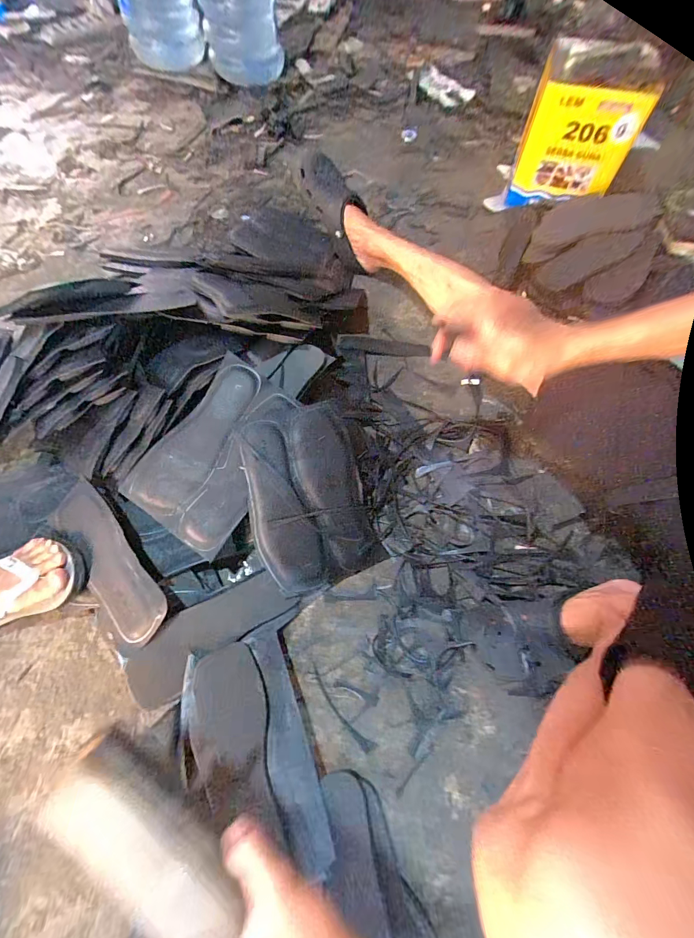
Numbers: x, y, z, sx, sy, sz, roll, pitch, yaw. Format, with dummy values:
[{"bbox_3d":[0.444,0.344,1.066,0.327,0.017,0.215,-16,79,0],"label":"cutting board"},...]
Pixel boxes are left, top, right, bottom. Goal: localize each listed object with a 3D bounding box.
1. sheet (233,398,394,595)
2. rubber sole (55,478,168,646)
[{"bbox_3d":[-0.063,0.033,0.598,0.192,0.045,0.311,-8,81,-29],"label":"sheet"},{"bbox_3d":[-0.347,0.135,0.528,0.092,0.015,0.250,-42,75,2],"label":"rubber sole"}]

